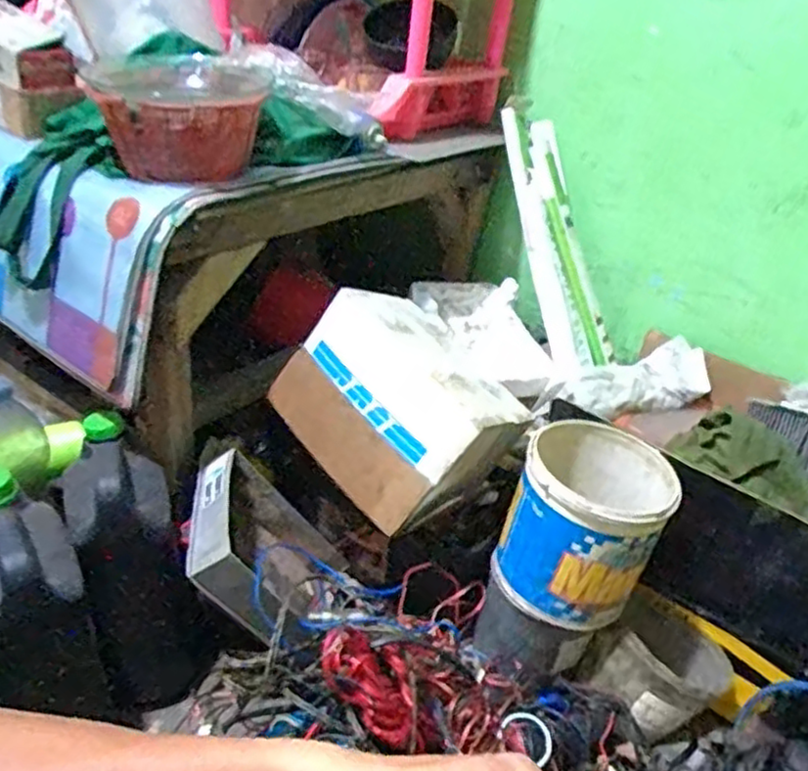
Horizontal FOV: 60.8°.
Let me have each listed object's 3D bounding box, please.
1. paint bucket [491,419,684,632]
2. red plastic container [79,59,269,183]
[{"bbox_3d":[0.228,0.172,0.871,0.177,0.179,0.185,24,35,25],"label":"paint bucket"},{"bbox_3d":[-0.264,-0.314,0.815,0.190,0.105,0.202,-4,33,-17],"label":"red plastic container"}]

